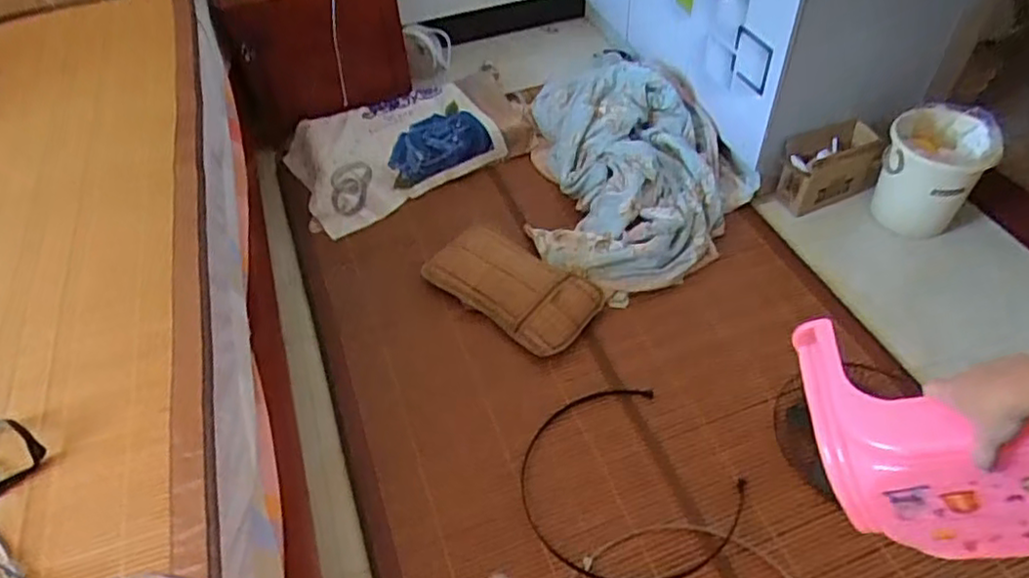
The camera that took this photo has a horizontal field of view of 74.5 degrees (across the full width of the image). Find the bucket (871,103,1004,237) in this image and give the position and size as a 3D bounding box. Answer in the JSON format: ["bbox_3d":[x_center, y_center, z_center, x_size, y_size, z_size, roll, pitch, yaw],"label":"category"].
[{"bbox_3d":[0.955,-0.260,1.549,0.207,0.241,0.227,25,52,29],"label":"bucket"}]

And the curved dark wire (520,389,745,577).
[{"bbox_3d":[0.205,0.381,1.311,0.359,0.016,0.385,-2,49,2],"label":"curved dark wire"}]

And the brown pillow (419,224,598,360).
[{"bbox_3d":[-0.016,-0.030,1.649,0.236,0.074,0.450,-35,50,-26],"label":"brown pillow"}]

